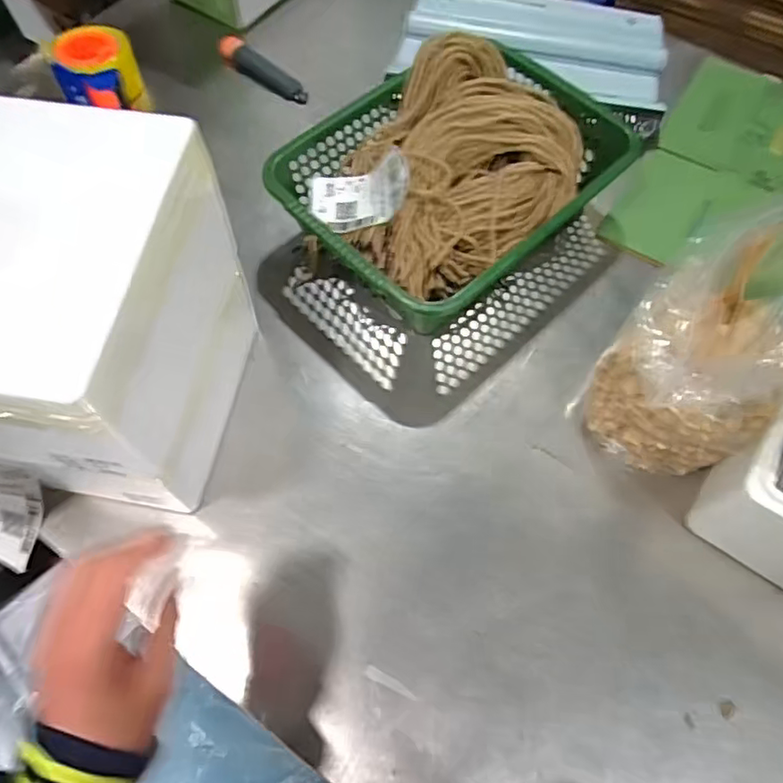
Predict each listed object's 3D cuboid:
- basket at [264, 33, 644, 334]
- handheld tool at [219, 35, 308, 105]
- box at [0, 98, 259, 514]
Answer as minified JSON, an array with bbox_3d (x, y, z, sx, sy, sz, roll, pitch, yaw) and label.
[{"bbox_3d":[0.068,-0.250,0.705,0.369,0.102,0.280,-41,71,-19],"label":"basket"},{"bbox_3d":[-0.182,-0.461,0.849,0.147,0.035,0.029,33,68,14],"label":"handheld tool"},{"bbox_3d":[-0.238,-0.038,0.498,0.177,0.286,0.221,7,64,3],"label":"box"}]

